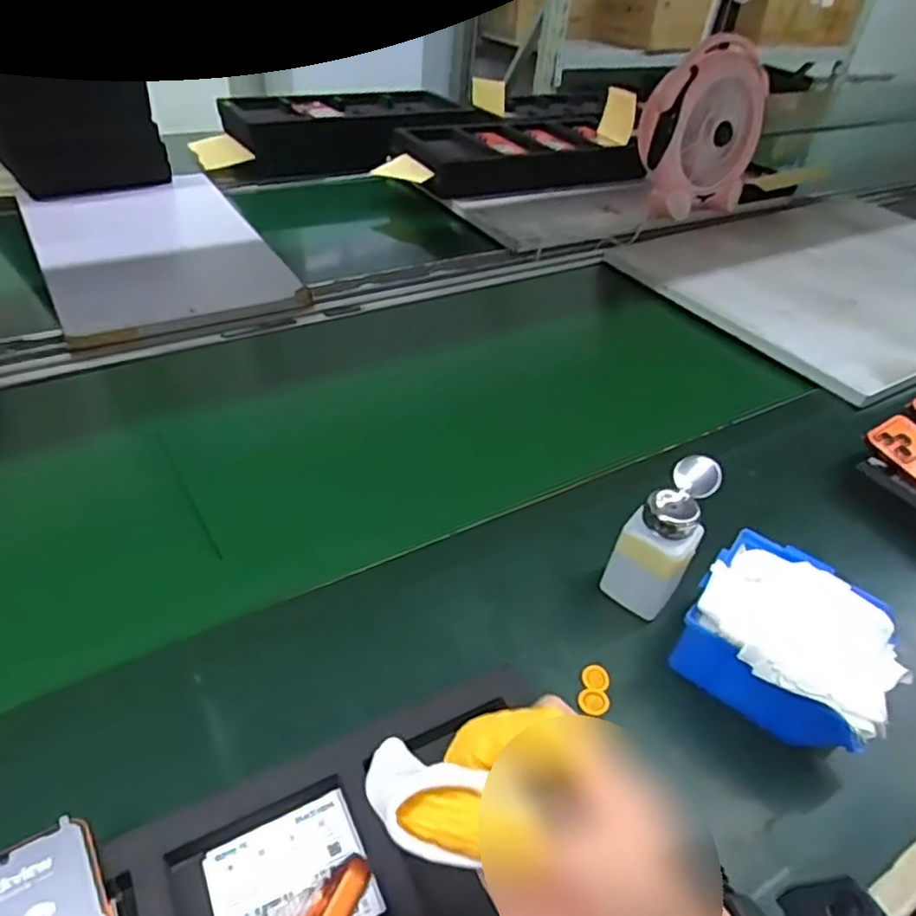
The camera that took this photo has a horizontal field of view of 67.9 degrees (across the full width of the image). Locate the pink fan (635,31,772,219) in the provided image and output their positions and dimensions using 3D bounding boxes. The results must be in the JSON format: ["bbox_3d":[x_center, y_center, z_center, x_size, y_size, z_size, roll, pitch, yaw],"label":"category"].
[{"bbox_3d":[0.403,-0.556,1.145,0.202,0.242,0.125,-15,45,-25],"label":"pink fan"}]

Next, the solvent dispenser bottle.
[{"bbox_3d":[0.164,0.066,0.542,0.057,0.132,0.069,32,46,27],"label":"solvent dispenser bottle"}]

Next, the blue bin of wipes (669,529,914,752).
[{"bbox_3d":[0.246,0.143,0.511,0.145,0.080,0.130,34,47,29],"label":"blue bin of wipes"}]

